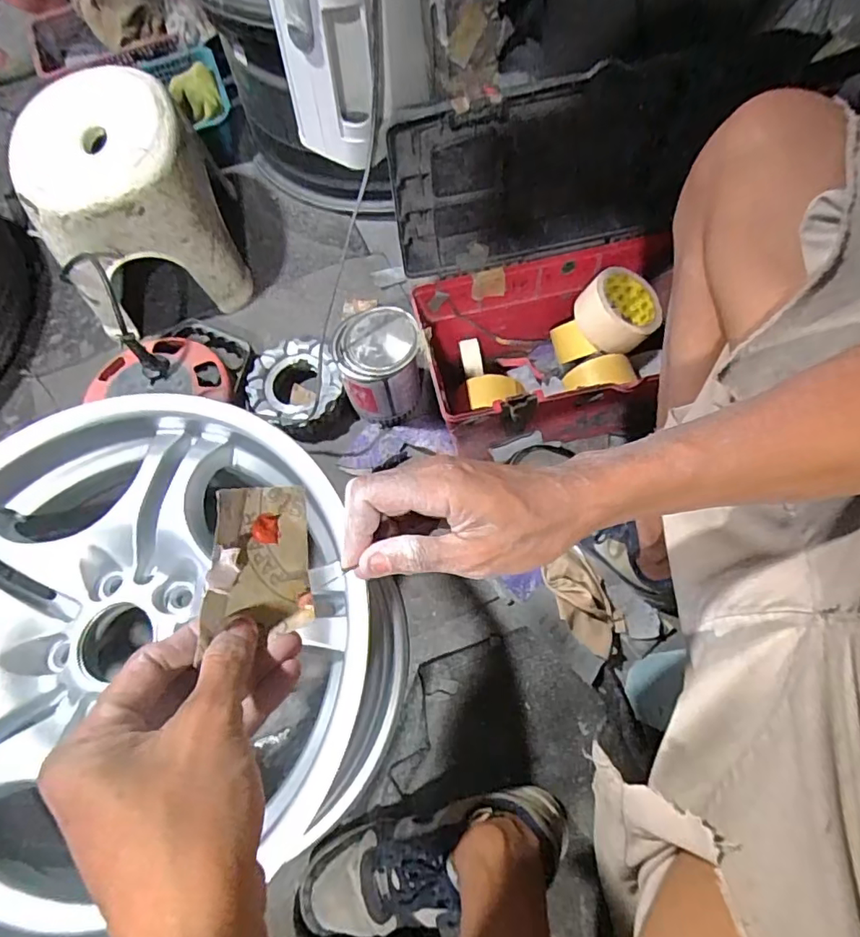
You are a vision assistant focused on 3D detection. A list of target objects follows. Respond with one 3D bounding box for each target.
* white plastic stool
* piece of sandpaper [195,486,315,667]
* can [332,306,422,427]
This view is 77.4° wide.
[{"bbox_3d":[-0.443,-0.387,0.810,0.234,0.228,0.260,-20,70,-5],"label":"white plastic stool"},{"bbox_3d":[-0.086,0.046,0.277,0.020,0.057,0.071,-5,84,40],"label":"piece of sandpaper"},{"bbox_3d":[-0.066,-0.131,0.725,0.104,0.139,0.099,-1,69,2],"label":"can"}]

